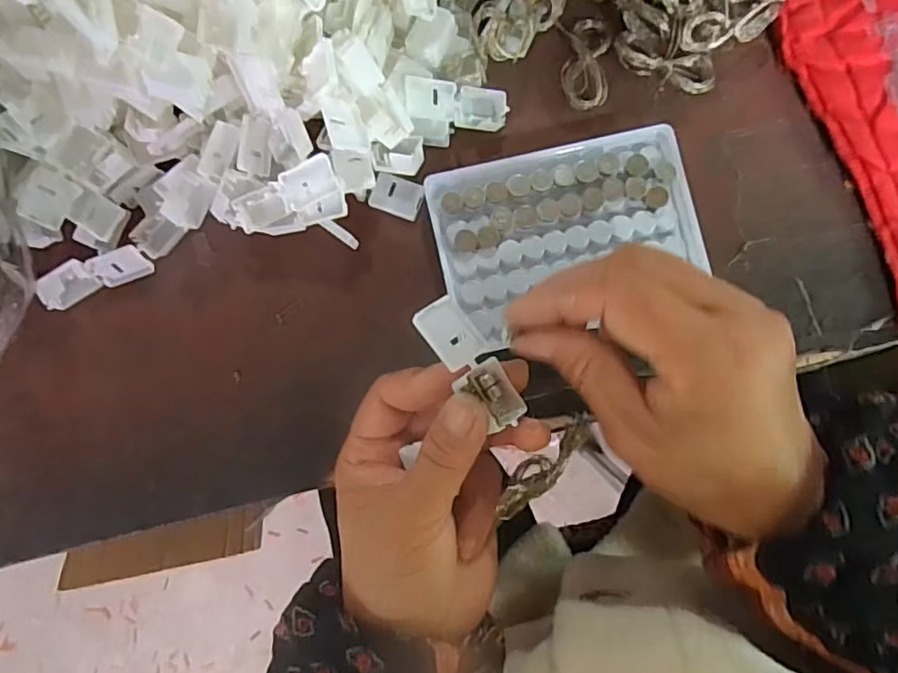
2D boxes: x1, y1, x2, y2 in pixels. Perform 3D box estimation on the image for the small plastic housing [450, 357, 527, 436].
[{"bbox_3d":[0.016,0.023,0.230,0.019,0.009,0.025,-29,90,-32],"label":"small plastic housing"}]

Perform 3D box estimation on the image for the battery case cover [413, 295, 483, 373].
[{"bbox_3d":[0.001,-0.001,0.232,0.019,0.004,0.028,-37,85,-29],"label":"battery case cover"}]

